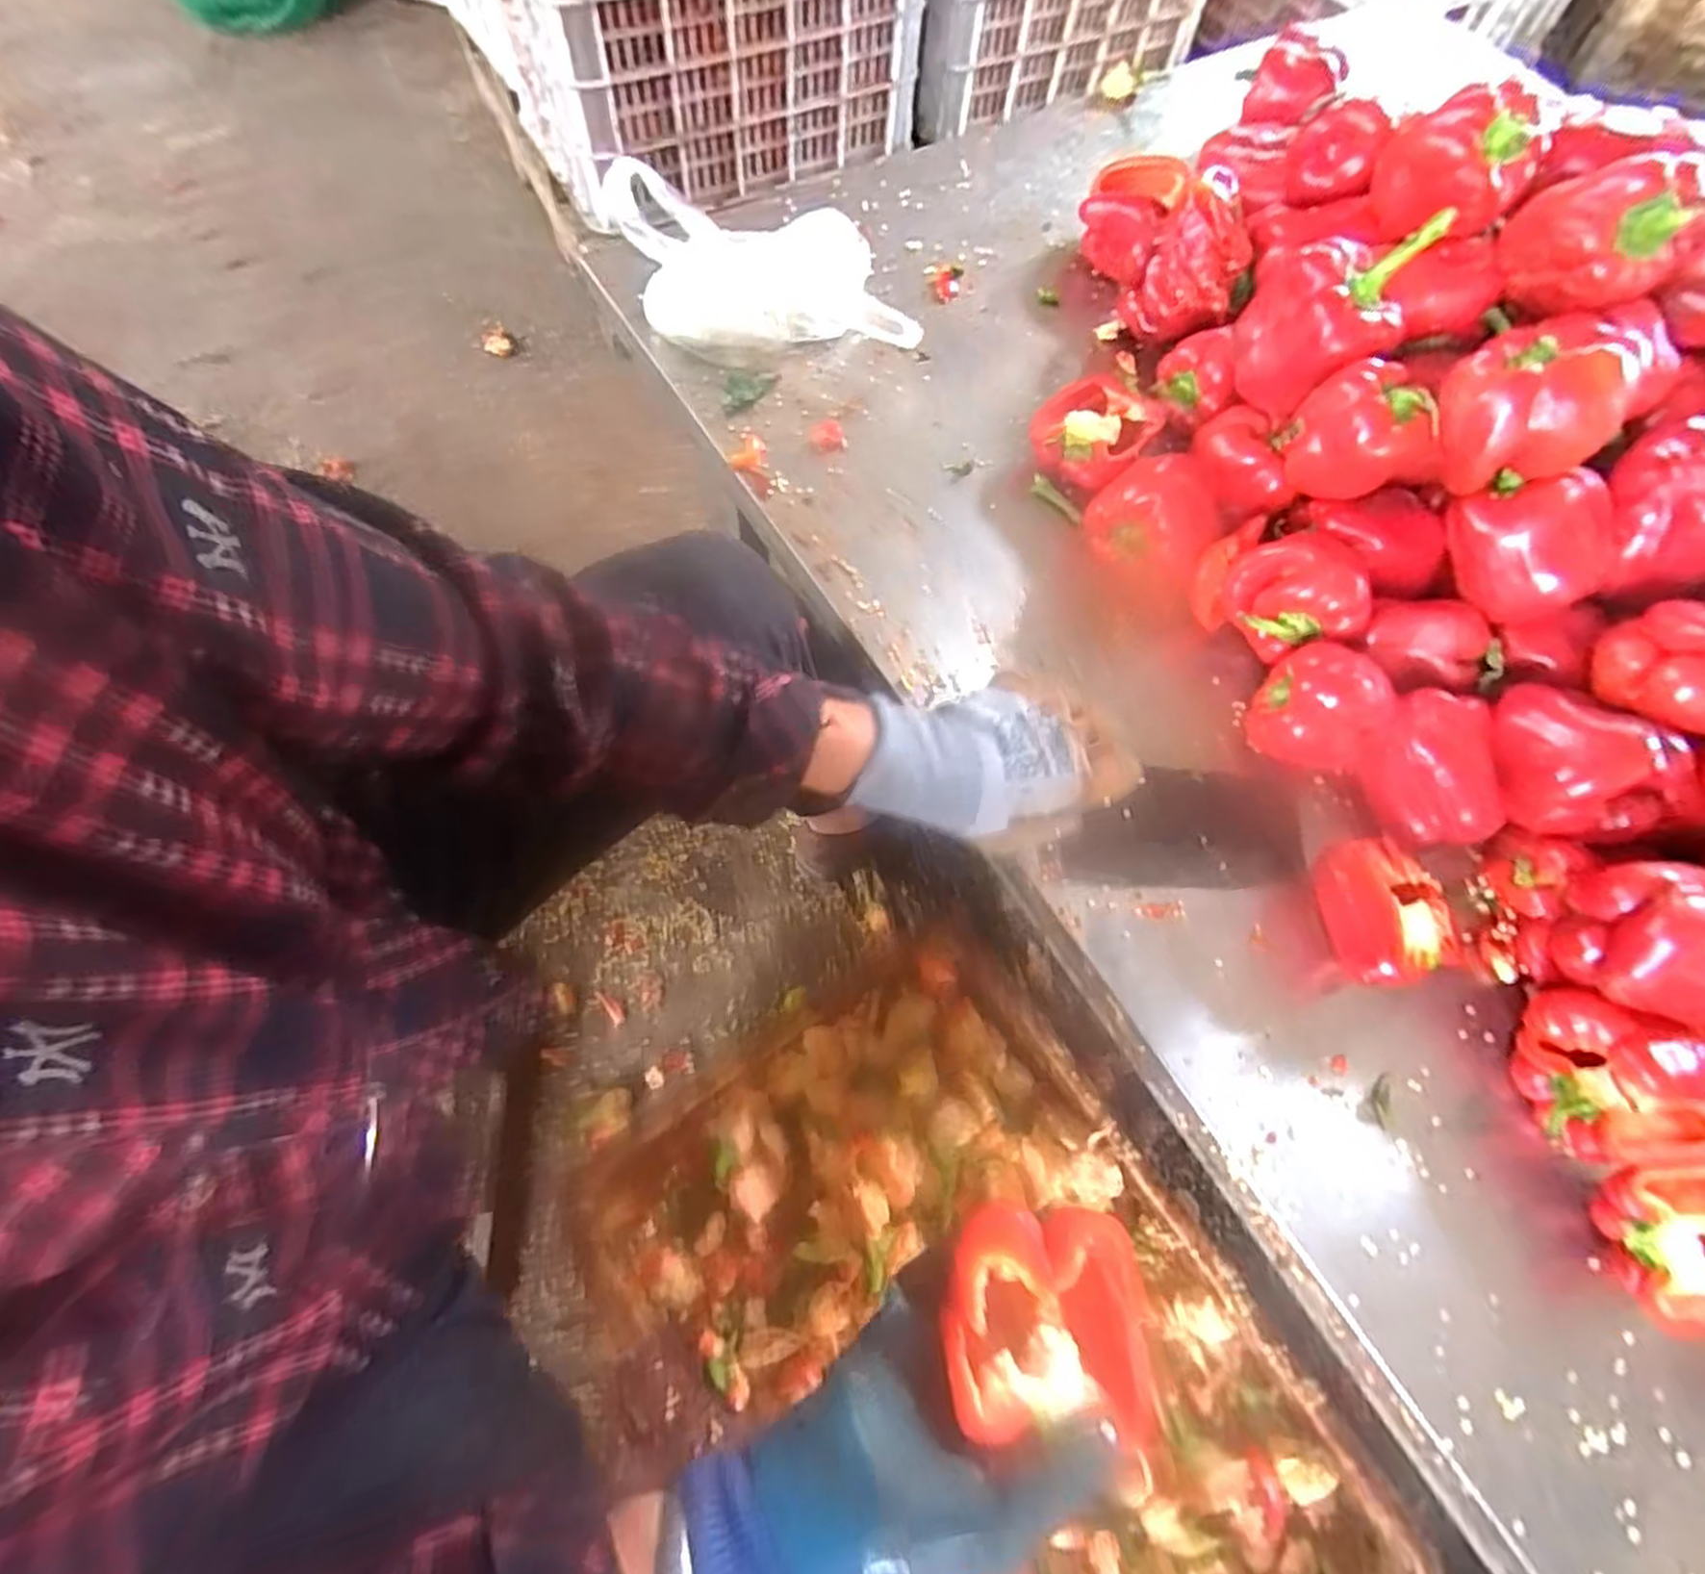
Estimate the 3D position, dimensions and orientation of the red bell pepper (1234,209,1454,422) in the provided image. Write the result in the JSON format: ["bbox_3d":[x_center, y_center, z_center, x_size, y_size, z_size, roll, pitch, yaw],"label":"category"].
[{"bbox_3d":[0.324,-0.327,0.533,0.101,0.115,0.073,34,70,10],"label":"red bell pepper"}]

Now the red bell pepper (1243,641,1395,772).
[{"bbox_3d":[0.315,-0.052,0.519,0.062,0.076,0.075,-37,74,-16],"label":"red bell pepper"}]

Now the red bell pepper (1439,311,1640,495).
[{"bbox_3d":[0.425,-0.242,0.474,0.101,0.074,0.092,-37,74,-16],"label":"red bell pepper"}]

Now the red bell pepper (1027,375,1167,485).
[{"bbox_3d":[0.195,-0.290,0.620,0.093,0.047,0.108,29,70,9],"label":"red bell pepper"}]

